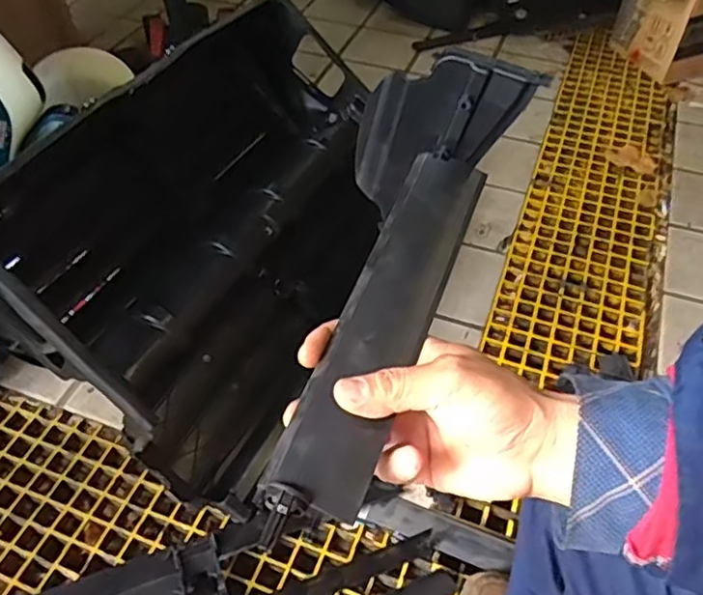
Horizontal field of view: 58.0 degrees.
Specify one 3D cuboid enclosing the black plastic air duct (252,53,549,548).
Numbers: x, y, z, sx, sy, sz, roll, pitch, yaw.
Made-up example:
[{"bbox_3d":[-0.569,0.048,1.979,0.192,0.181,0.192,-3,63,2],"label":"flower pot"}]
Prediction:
[{"bbox_3d":[0.021,-0.012,0.413,0.117,0.130,0.323,12,57,12],"label":"black plastic air duct"}]

